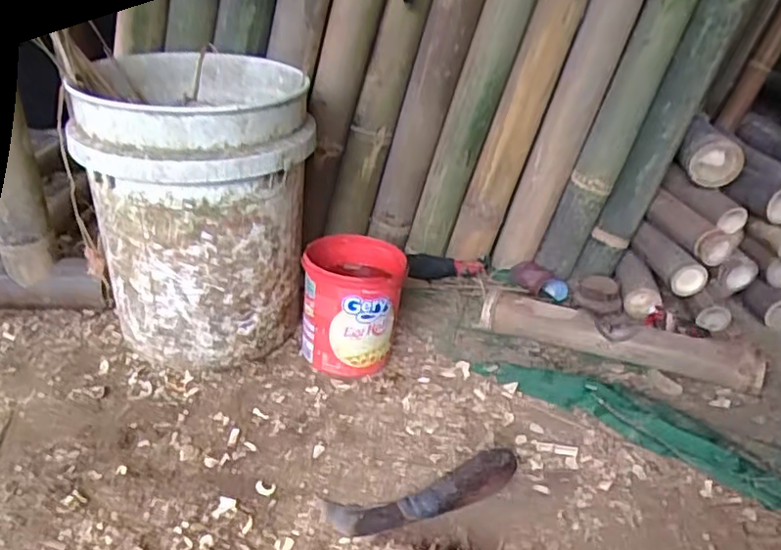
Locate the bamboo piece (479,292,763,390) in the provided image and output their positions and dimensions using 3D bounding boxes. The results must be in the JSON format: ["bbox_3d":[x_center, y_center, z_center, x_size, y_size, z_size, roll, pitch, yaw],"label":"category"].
[{"bbox_3d":[0.342,0.097,0.977,0.405,0.067,0.064,12,28,16],"label":"bamboo piece"}]

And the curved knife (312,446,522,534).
[{"bbox_3d":[0.035,0.235,0.691,0.212,0.023,0.059,-16,30,-7],"label":"curved knife"}]

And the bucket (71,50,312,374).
[{"bbox_3d":[-0.258,-0.078,0.901,0.279,0.379,0.290,3,27,-1],"label":"bucket"}]

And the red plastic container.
[{"bbox_3d":[-0.054,0.046,0.924,0.135,0.162,0.134,5,27,2],"label":"red plastic container"}]

